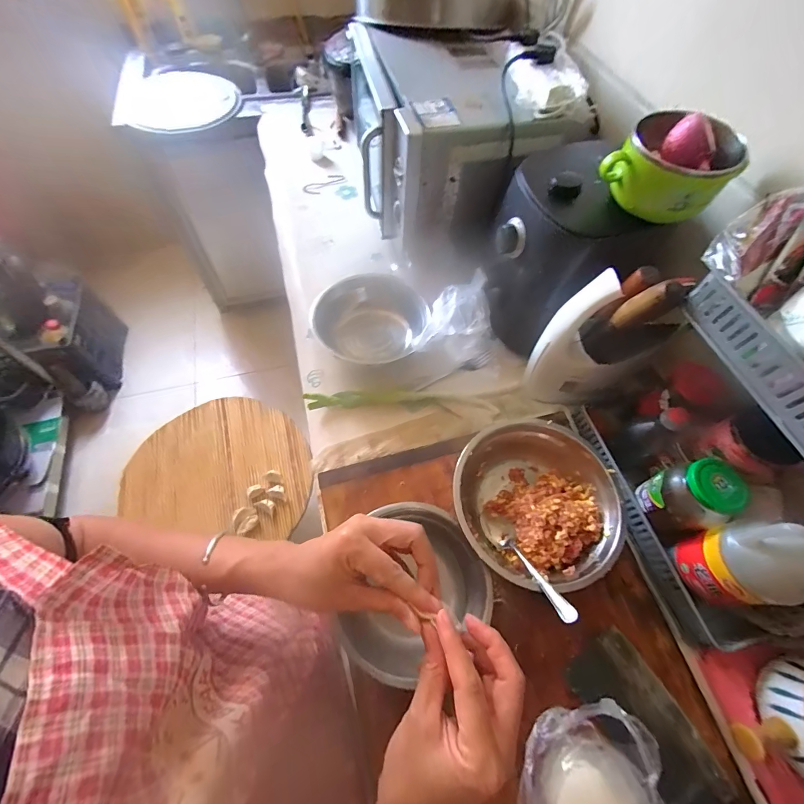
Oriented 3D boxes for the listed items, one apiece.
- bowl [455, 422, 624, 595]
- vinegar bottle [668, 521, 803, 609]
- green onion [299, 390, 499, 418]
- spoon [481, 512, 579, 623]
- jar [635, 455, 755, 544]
[{"bbox_3d":[0.168,0.131,0.484,0.194,0.067,0.201,15,61,6],"label":"bowl"},{"bbox_3d":[0.392,0.177,0.401,0.072,0.195,0.079,0,61,-3],"label":"vinegar bottle"},{"bbox_3d":[0.000,-0.002,0.624,0.312,0.010,0.049,4,61,0],"label":"green onion"},{"bbox_3d":[0.144,0.190,0.438,0.032,0.024,0.159,-17,26,-12],"label":"spoon"},{"bbox_3d":[0.365,0.121,0.467,0.068,0.097,0.078,-23,64,-15],"label":"jar"}]

